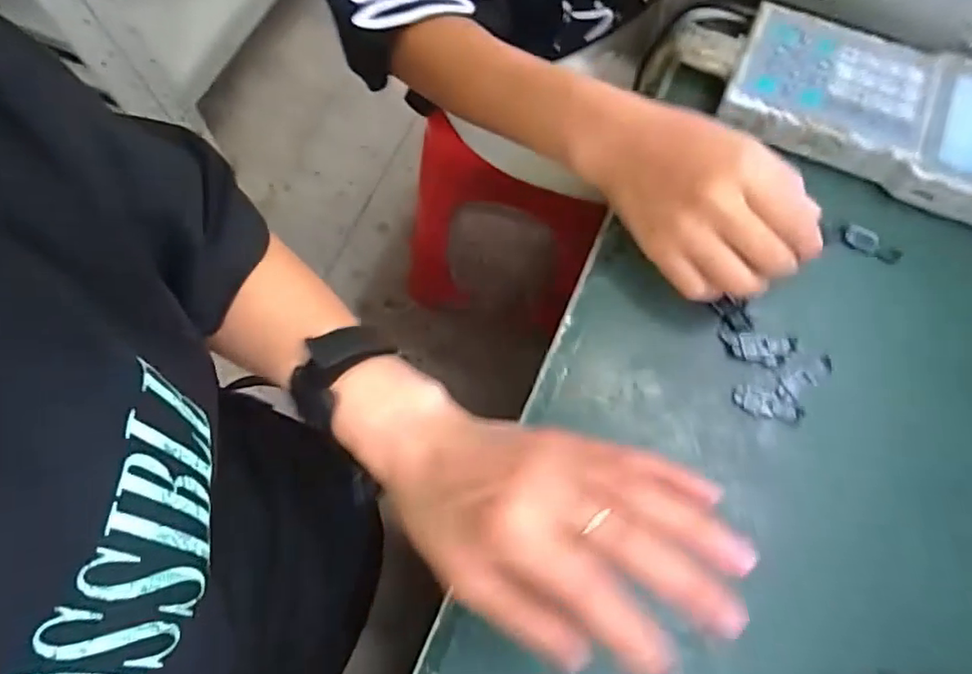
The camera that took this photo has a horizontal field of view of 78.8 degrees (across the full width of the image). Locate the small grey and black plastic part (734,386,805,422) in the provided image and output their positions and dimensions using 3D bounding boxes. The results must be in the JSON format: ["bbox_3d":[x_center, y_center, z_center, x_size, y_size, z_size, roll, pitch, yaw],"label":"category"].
[{"bbox_3d":[0.168,0.040,0.354,0.043,0.006,0.016,11,70,2],"label":"small grey and black plastic part"}]

